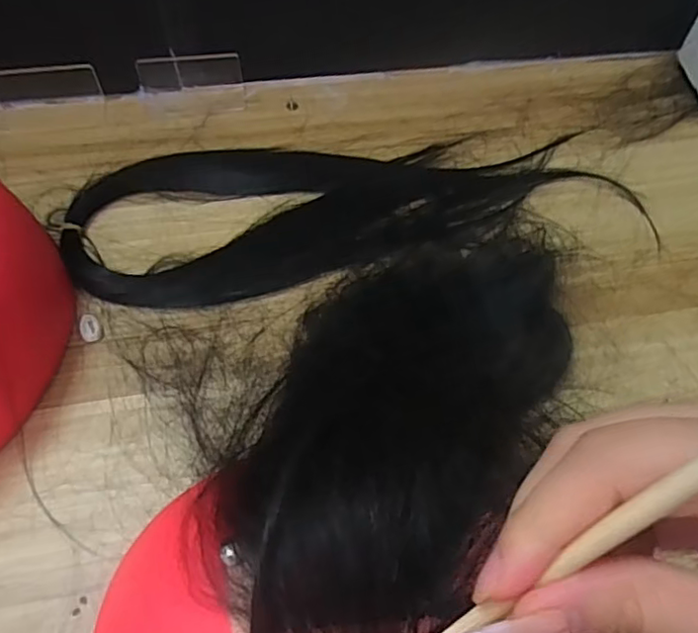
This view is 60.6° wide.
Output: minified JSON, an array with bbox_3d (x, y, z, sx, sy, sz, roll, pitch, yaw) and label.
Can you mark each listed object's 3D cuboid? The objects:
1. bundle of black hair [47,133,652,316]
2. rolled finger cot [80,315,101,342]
[{"bbox_3d":[0.008,-0.081,0.418,0.399,0.021,0.134,-6,58,-5],"label":"bundle of black hair"},{"bbox_3d":[-0.159,0.007,0.367,0.011,0.004,0.020,-23,61,-16],"label":"rolled finger cot"}]

